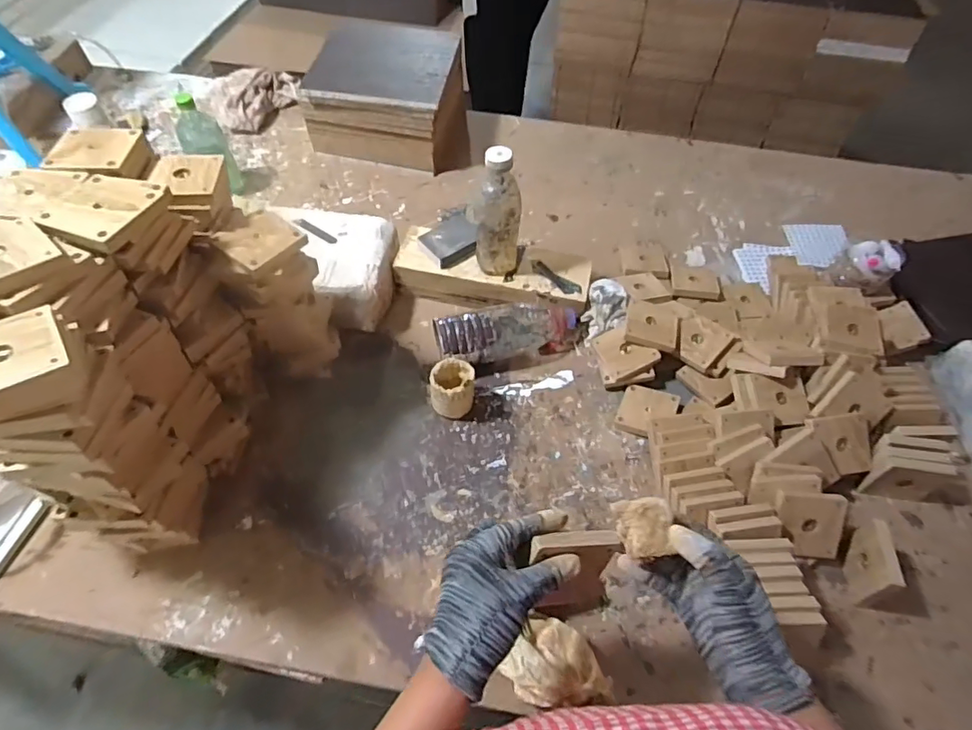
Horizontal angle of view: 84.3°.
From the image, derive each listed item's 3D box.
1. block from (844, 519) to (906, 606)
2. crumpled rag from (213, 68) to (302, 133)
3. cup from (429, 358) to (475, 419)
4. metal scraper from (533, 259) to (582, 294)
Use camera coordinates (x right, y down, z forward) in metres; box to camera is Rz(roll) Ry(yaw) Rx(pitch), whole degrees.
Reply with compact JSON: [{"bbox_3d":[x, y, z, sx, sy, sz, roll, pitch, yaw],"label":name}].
[{"bbox_3d":[0.475,0.242,0.665,0.013,0.086,0.080,12,54,6],"label":"block"},{"bbox_3d":[-0.539,-0.635,1.270,0.128,0.076,0.222,28,57,16],"label":"crumpled rag"},{"bbox_3d":[-0.052,0.038,0.820,0.064,0.071,0.069,1,54,-2],"label":"cup"},{"bbox_3d":[0.118,-0.151,0.927,0.104,0.008,0.034,39,61,23],"label":"metal scraper"}]

